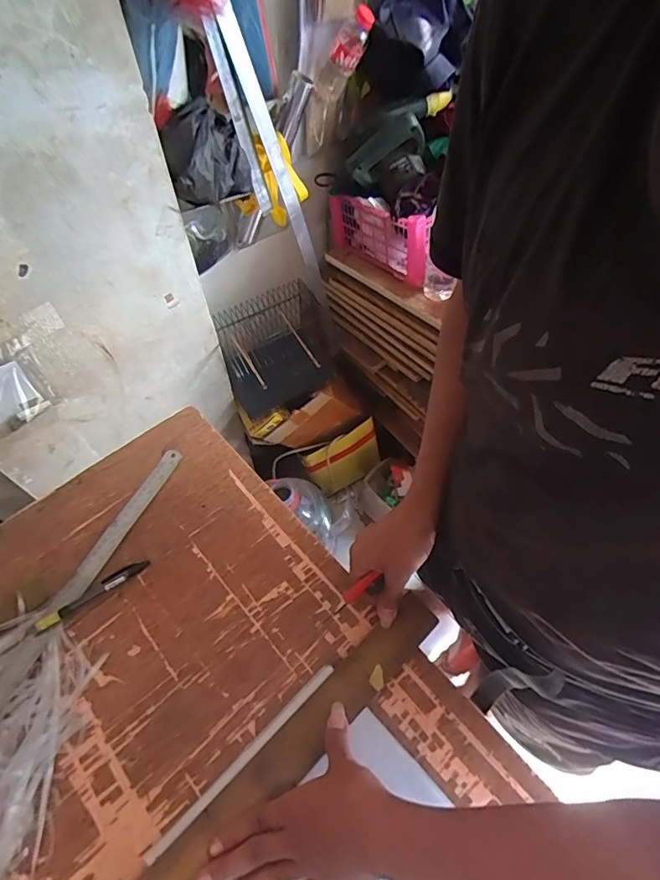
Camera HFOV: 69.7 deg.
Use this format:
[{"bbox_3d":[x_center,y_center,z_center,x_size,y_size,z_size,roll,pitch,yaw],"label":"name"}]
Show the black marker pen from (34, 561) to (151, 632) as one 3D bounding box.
[{"bbox_3d":[-0.272,0.177,0.548,0.127,0.013,0.013,-32,63,-20],"label":"black marker pen"}]

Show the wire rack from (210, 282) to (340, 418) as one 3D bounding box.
[{"bbox_3d":[-0.112,-0.204,1.045,0.245,0.151,0.182,-26,62,-14],"label":"wire rack"}]

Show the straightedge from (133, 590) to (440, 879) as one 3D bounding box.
[{"bbox_3d":[-0.057,0.324,0.465,0.452,0.012,0.048,-39,65,-21],"label":"straightedge"}]

